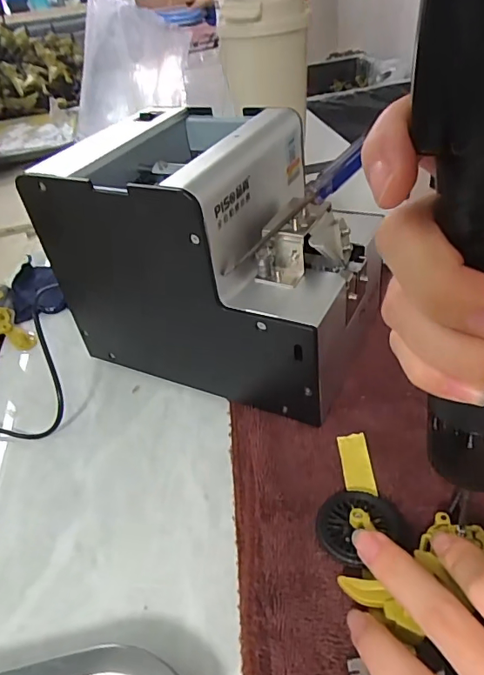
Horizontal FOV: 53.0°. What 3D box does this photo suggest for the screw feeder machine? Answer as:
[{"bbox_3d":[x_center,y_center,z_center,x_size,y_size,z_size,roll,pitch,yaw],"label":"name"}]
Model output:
[{"bbox_3d":[-0.013,-0.052,0.319,0.177,0.152,0.119,15,44,22],"label":"screw feeder machine"}]

